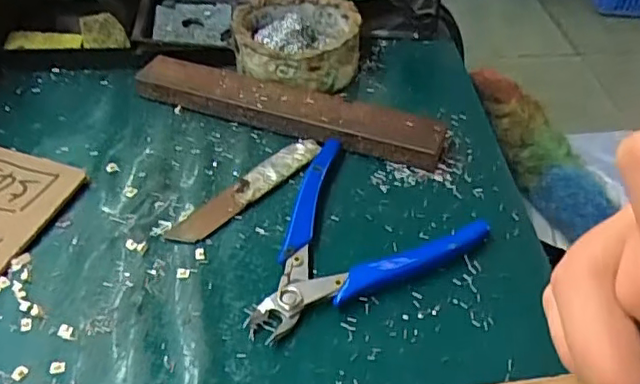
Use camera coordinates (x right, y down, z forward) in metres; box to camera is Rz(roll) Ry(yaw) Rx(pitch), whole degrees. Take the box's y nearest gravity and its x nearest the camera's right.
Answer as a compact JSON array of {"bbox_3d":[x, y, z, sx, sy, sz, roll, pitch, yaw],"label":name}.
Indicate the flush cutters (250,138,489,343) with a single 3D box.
[{"bbox_3d":[0.005,0.016,0.311,0.118,0.012,0.103,-24,49,-23],"label":"flush cutters"}]

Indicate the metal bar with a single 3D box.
[{"bbox_3d":[-0.022,-0.053,0.378,0.199,0.019,0.032,18,46,16],"label":"metal bar"}]

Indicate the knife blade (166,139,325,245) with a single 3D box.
[{"bbox_3d":[-0.039,-0.003,0.336,0.018,0.006,0.100,33,53,29],"label":"knife blade"}]

